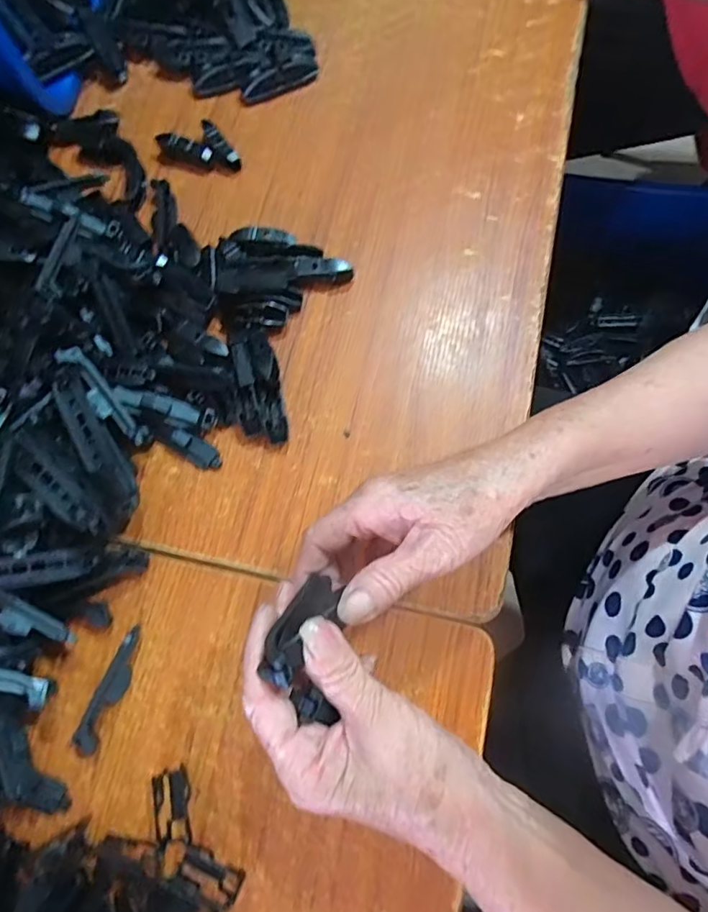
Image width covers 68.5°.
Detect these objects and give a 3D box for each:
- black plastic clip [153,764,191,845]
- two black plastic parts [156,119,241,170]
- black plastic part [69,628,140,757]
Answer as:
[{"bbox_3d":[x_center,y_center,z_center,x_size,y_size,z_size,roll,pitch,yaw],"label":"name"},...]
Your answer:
[{"bbox_3d":[-0.110,0.211,0.314,0.022,0.004,0.040,-12,74,-2],"label":"black plastic clip"},{"bbox_3d":[-0.129,-0.266,0.444,0.072,0.015,0.032,16,75,6],"label":"two black plastic parts"},{"bbox_3d":[-0.154,0.148,0.331,0.015,0.011,0.077,22,76,7],"label":"black plastic part"}]

